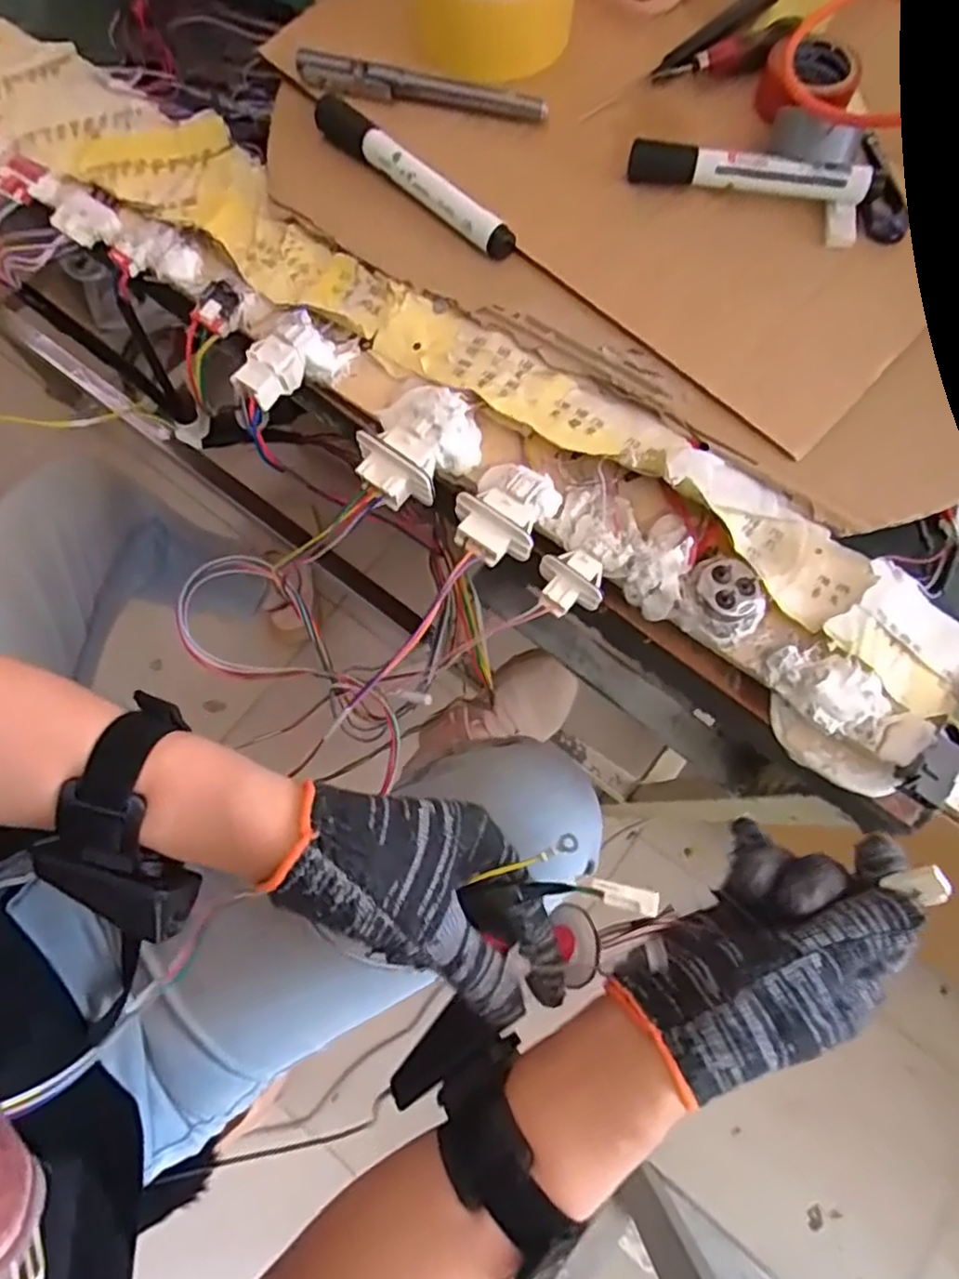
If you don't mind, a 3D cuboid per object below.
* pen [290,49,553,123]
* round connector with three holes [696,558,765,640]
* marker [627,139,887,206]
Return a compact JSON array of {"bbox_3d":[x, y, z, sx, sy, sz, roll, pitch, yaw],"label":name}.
[{"bbox_3d":[-0.033,-0.306,0.382,0.140,0.016,0.016,12,75,2],"label":"pen"},{"bbox_3d":[0.111,-0.019,0.307,0.034,0.017,0.028,42,79,9],"label":"round connector with three holes"},{"bbox_3d":[0.146,-0.247,0.364,0.131,0.020,0.013,11,75,2],"label":"marker"}]

